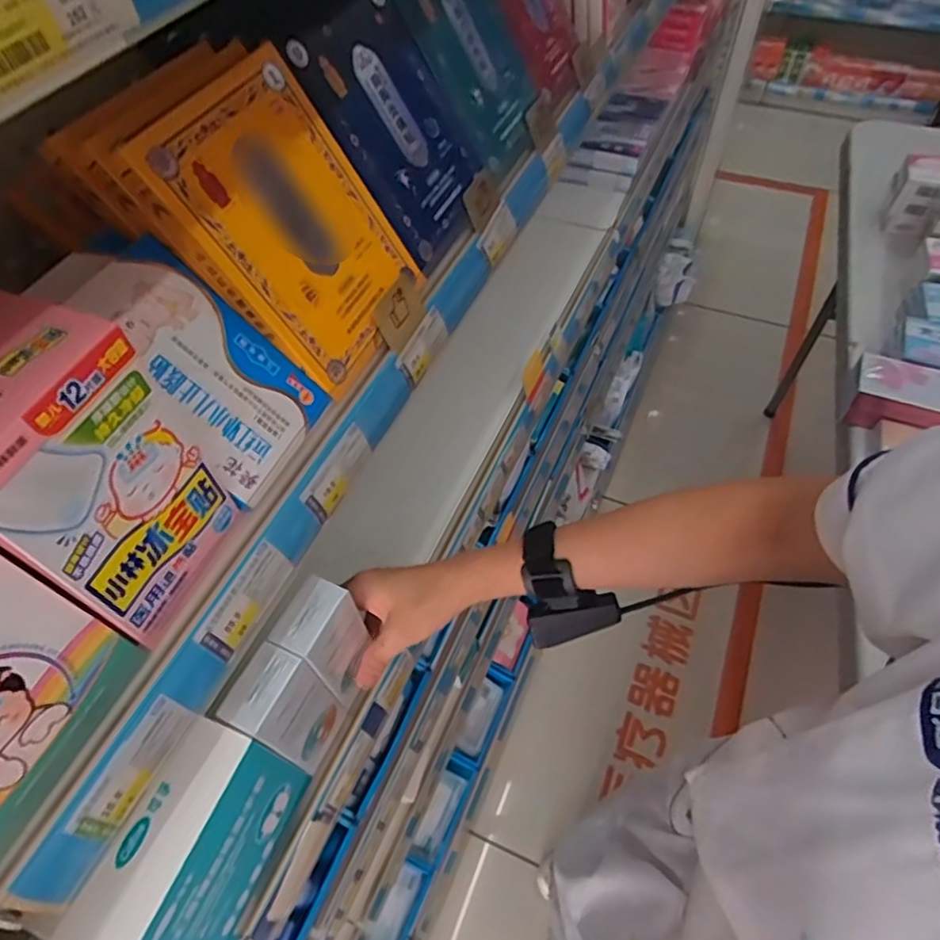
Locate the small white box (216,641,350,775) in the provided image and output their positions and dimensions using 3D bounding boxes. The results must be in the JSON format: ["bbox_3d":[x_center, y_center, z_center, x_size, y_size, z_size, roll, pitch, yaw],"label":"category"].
[{"bbox_3d":[-0.124,0.169,0.431,0.036,0.128,0.052,21,59,16],"label":"small white box"}]

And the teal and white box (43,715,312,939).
[{"bbox_3d":[-0.164,0.235,0.387,0.044,0.132,0.119,19,58,15],"label":"teal and white box"}]

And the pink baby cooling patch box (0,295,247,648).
[{"bbox_3d":[-0.181,0.004,0.284,0.072,0.137,0.085,19,58,15],"label":"pink baby cooling patch box"}]

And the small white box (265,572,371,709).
[{"bbox_3d":[-0.100,0.126,0.446,0.031,0.112,0.050,15,56,17],"label":"small white box"}]

